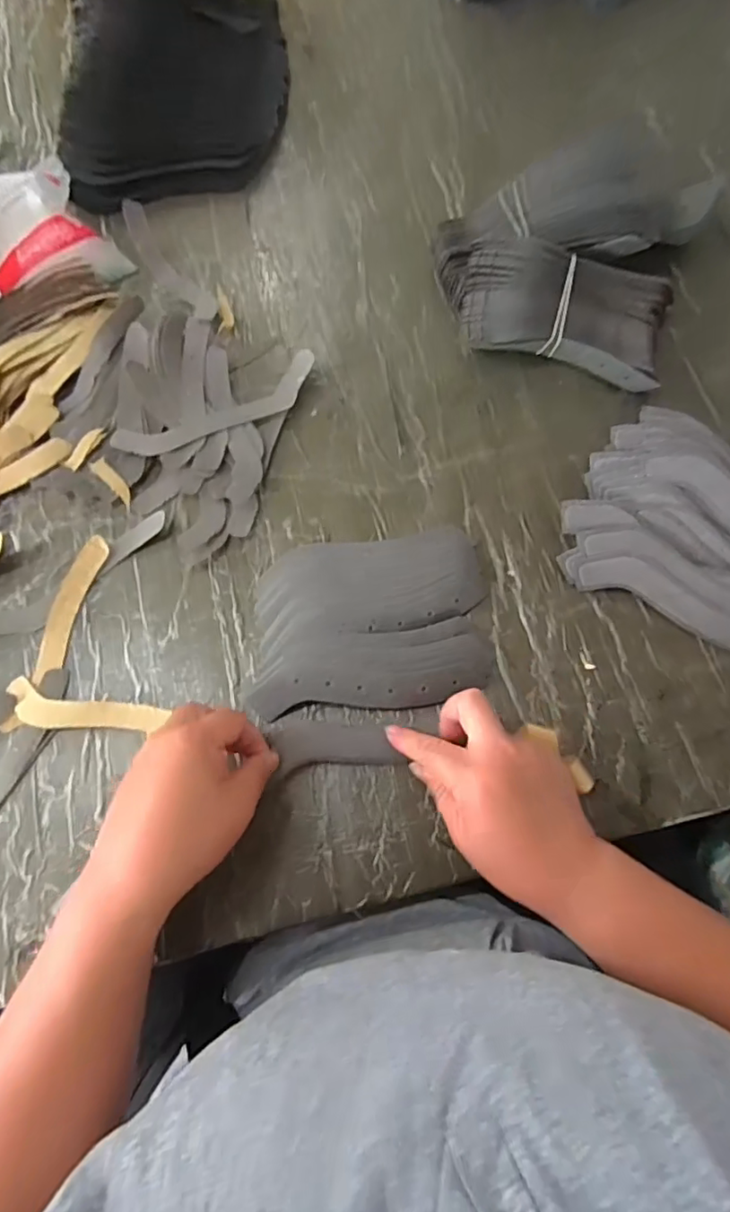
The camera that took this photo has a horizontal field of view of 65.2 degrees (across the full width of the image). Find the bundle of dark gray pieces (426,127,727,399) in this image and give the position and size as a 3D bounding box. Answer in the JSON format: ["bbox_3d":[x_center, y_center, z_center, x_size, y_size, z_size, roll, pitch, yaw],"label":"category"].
[{"bbox_3d":[0.169,-0.298,0.492,0.216,0.088,0.172,15,72,6],"label":"bundle of dark gray pieces"}]

